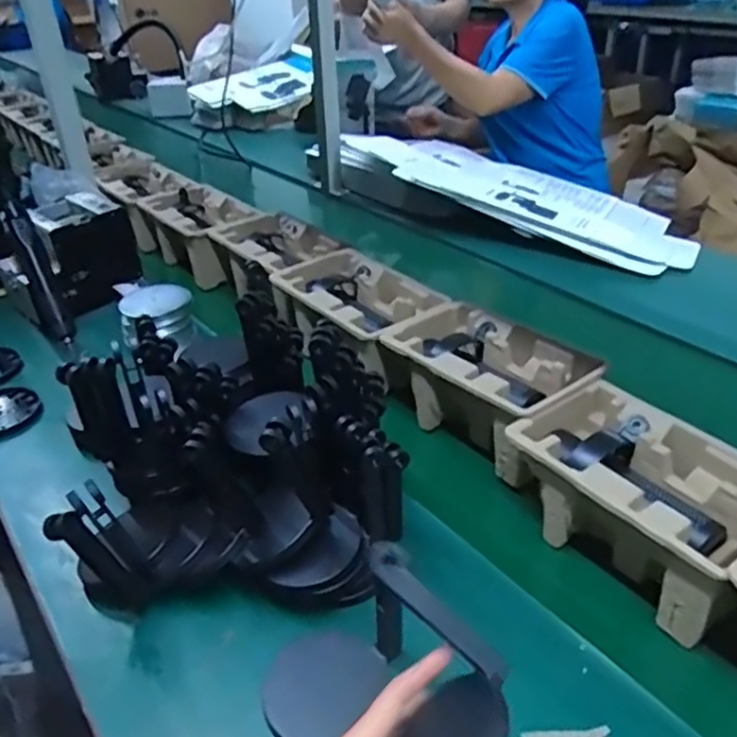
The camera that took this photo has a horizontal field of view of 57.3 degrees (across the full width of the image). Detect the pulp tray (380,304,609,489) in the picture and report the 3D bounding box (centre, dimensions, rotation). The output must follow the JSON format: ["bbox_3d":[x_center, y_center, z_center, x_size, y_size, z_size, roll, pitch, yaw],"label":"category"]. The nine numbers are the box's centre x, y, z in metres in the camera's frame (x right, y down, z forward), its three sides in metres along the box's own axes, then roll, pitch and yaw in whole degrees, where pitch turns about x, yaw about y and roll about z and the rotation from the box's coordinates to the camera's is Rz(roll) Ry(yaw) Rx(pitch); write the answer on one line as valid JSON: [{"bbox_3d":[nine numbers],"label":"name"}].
[{"bbox_3d":[0.133,0.020,0.786,0.145,0.114,0.230,-21,41,-31],"label":"pulp tray"}]

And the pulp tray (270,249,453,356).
[{"bbox_3d":[-0.020,-0.082,0.927,0.149,0.078,0.245,-21,40,-30],"label":"pulp tray"}]

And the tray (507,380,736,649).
[{"bbox_3d":[0.249,0.118,0.623,0.146,0.095,0.216,-21,41,-31],"label":"tray"}]

